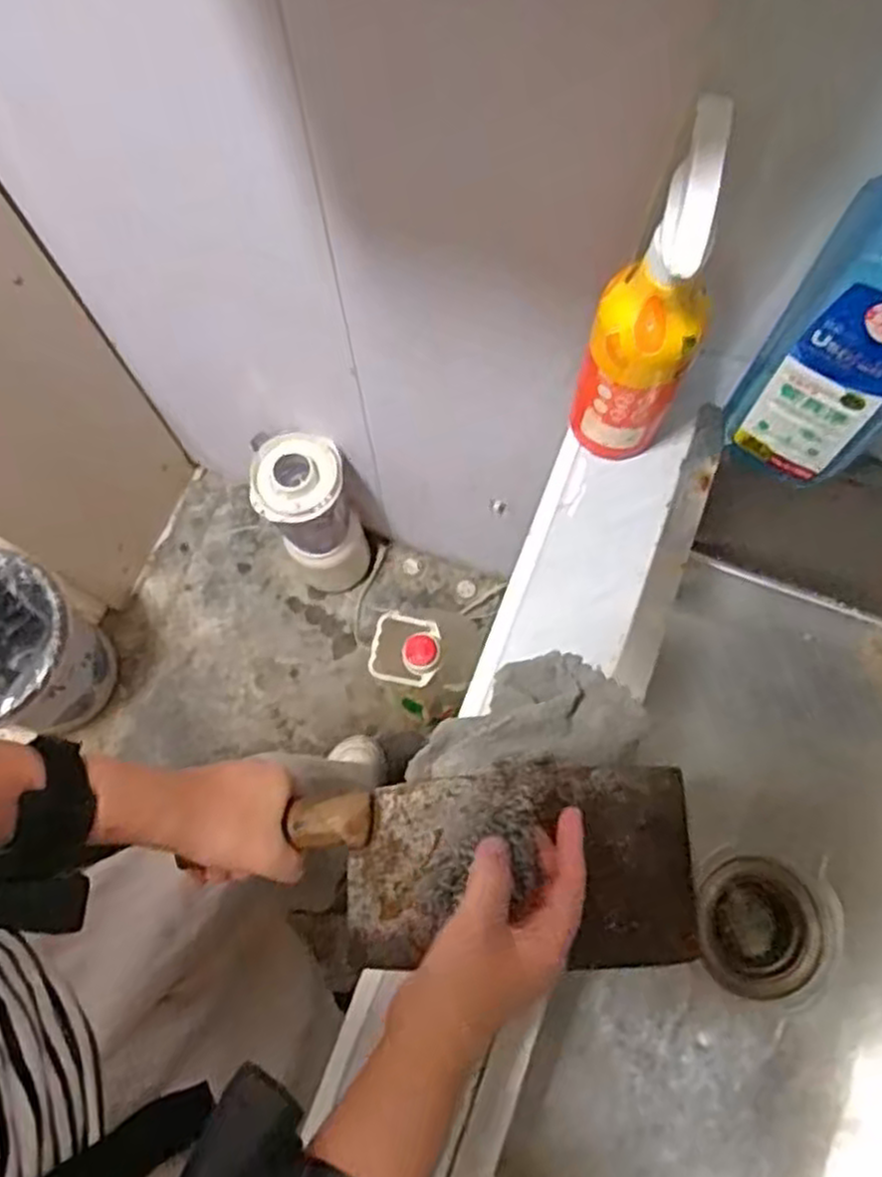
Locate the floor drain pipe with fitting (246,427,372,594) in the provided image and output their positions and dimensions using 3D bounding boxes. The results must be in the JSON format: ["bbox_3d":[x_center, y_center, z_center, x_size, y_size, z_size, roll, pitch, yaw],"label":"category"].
[{"bbox_3d":[-0.197,-0.111,1.195,0.124,0.329,0.146,-29,75,-7],"label":"floor drain pipe with fitting"}]

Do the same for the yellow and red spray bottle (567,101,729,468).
[{"bbox_3d":[0.133,-0.168,0.484,0.060,0.221,0.089,27,75,9],"label":"yellow and red spray bottle"}]

